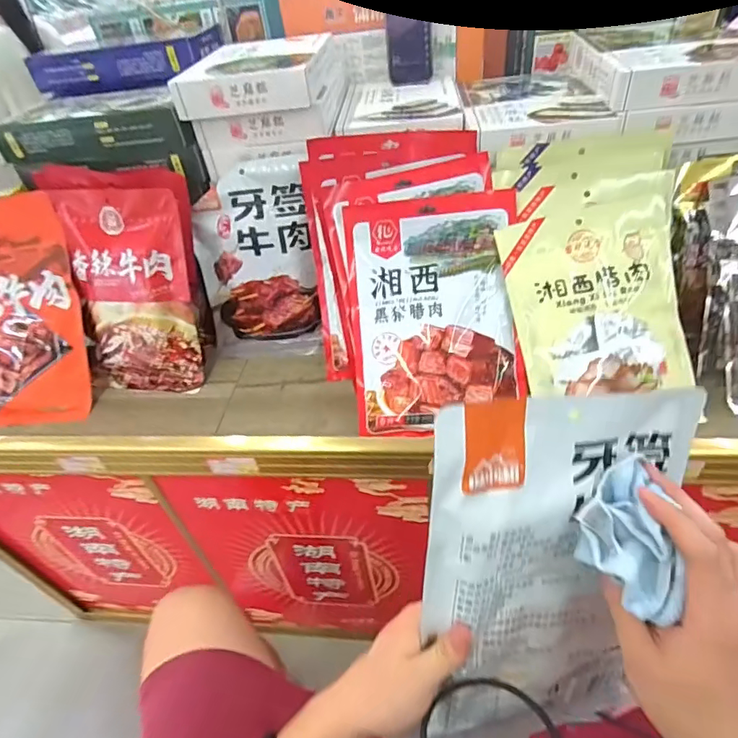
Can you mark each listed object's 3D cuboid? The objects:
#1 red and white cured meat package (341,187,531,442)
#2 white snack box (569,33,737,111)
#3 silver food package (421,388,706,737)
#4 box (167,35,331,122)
[{"bbox_3d":[0.084,-0.071,0.625,0.209,0.018,0.296,-3,88,6],"label":"red and white cured meat package"},{"bbox_3d":[0.385,-0.404,0.639,0.178,0.049,0.207,-3,43,6],"label":"white snack box"},{"bbox_3d":[0.135,0.161,0.367,0.207,0.290,0.017,-1,16,-17],"label":"silver food package"},{"bbox_3d":[-0.149,-0.416,0.682,0.175,0.046,0.213,0,44,9],"label":"box"}]

